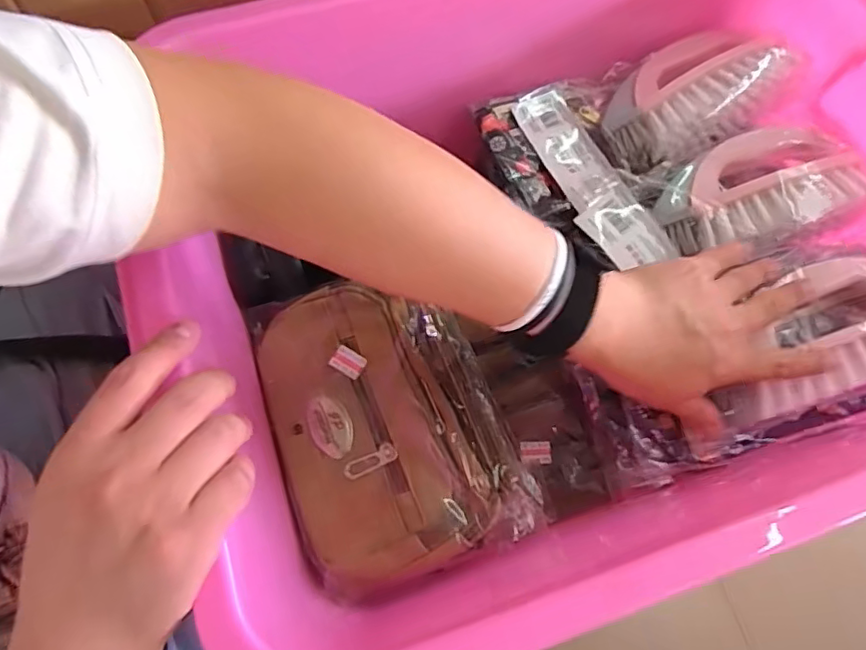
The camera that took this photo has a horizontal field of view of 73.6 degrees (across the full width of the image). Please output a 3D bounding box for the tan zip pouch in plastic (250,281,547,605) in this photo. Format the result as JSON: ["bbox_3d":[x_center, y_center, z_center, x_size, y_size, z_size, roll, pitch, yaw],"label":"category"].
[{"bbox_3d":[-0.031,0.065,0.412,0.156,0.041,0.213,-19,72,-9],"label":"tan zip pouch in plastic"}]

